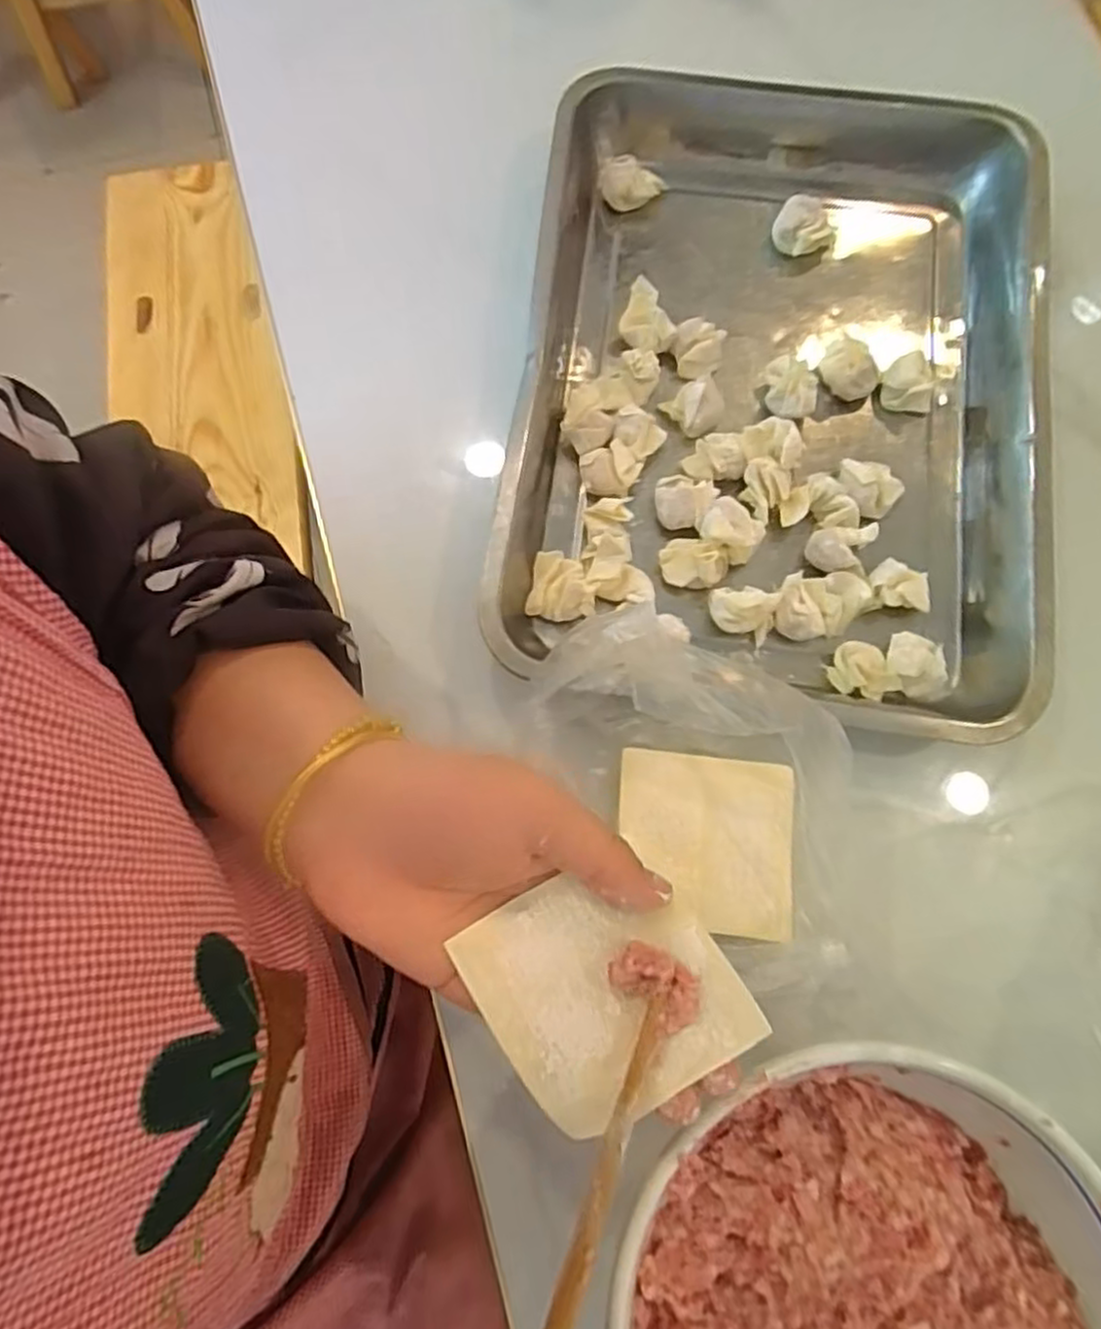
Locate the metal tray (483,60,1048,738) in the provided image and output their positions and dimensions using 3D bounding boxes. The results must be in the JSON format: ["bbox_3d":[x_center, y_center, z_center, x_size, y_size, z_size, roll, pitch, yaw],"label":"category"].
[{"bbox_3d":[0.135,-0.154,0.415,0.302,0.059,0.369,8,78,2],"label":"metal tray"}]

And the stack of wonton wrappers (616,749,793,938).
[{"bbox_3d":[0.068,0.078,0.323,0.075,0.006,0.076,3,69,14],"label":"stack of wonton wrappers"}]

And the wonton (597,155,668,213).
[{"bbox_3d":[0.050,-0.299,0.447,0.041,0.019,0.026,4,78,1],"label":"wonton"}]

